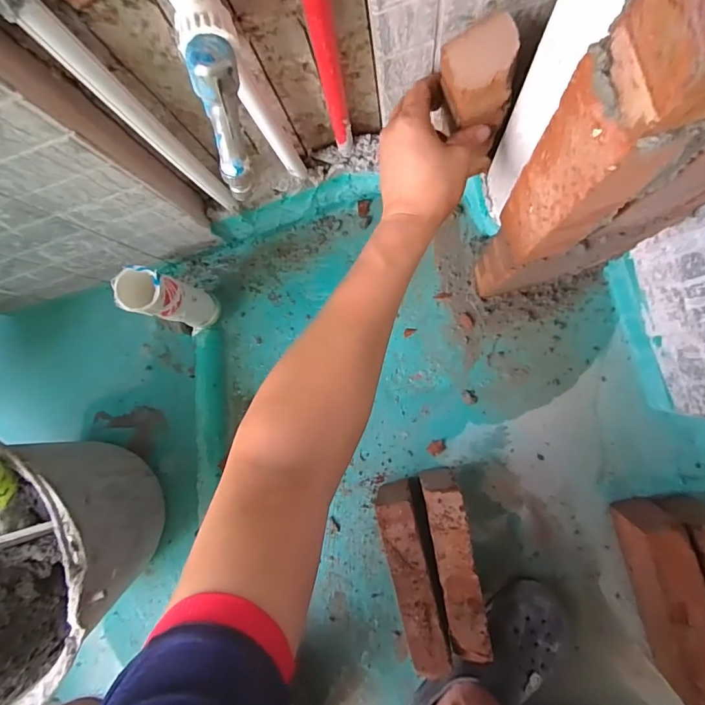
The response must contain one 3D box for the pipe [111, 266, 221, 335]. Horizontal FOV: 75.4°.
[{"bbox_3d":[-0.233,-0.065,0.593,0.051,0.181,0.063,21,92,7],"label":"pipe"}]

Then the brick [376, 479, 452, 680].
[{"bbox_3d":[0.081,0.287,0.610,0.049,0.110,0.214,-15,88,7],"label":"brick"}]

